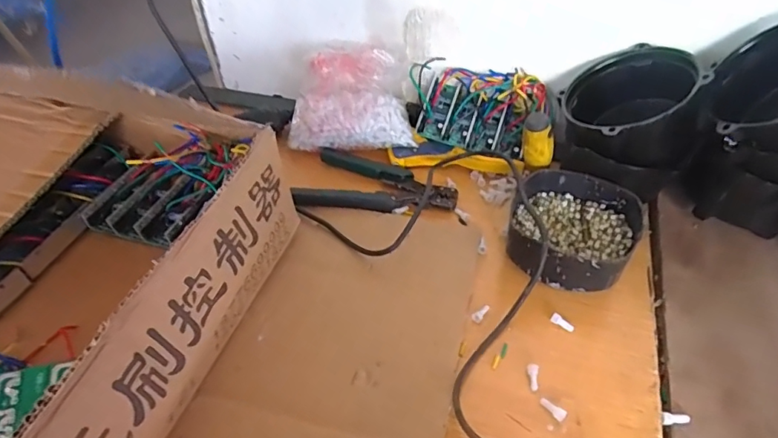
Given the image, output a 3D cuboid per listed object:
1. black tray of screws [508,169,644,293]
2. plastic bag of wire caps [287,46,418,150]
[{"bbox_3d":[0.179,0.014,0.476,0.120,0.050,0.130,24,50,24],"label":"black tray of screws"},{"bbox_3d":[-0.047,-0.151,0.611,0.155,0.107,0.082,4,44,6],"label":"plastic bag of wire caps"}]

